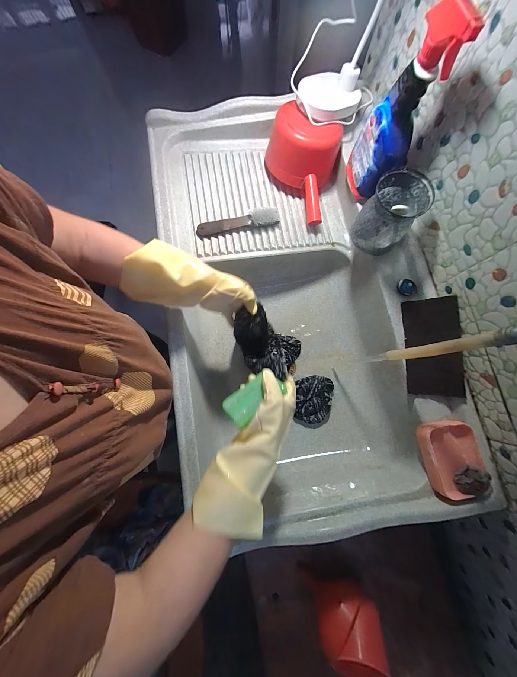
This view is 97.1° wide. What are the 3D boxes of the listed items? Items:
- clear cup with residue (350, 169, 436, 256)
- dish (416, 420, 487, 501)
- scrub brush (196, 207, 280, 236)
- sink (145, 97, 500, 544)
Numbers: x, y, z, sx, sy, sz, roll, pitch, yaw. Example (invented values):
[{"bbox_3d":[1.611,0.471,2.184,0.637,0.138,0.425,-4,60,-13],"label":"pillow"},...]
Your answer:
[{"bbox_3d":[0.260,-0.248,0.456,0.098,0.129,0.095,0,79,0],"label":"clear cup with residue"},{"bbox_3d":[0.350,0.216,0.414,0.091,0.025,0.125,-8,79,-1],"label":"dish"},{"bbox_3d":[-0.049,-0.290,0.572,0.205,0.025,0.039,-12,79,-2],"label":"scrub brush"},{"bbox_3d":[0.058,-0.087,0.579,0.516,0.241,0.957,-9,79,-2],"label":"sink"}]

